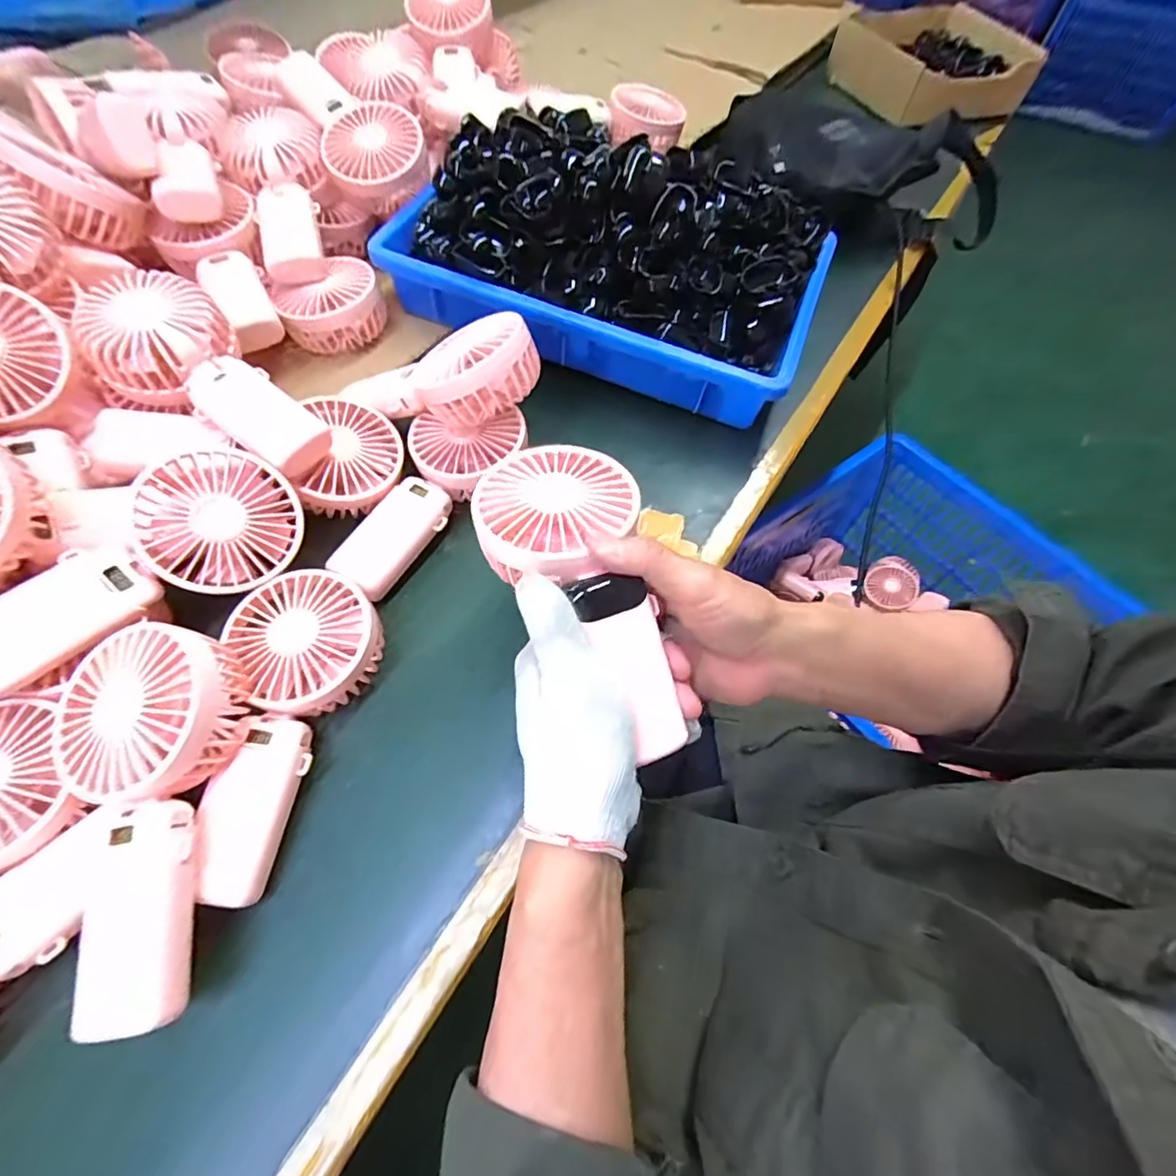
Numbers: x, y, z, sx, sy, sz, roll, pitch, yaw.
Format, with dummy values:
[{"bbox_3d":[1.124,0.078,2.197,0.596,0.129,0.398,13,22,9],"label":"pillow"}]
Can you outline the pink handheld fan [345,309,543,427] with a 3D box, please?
[{"bbox_3d":[-0.113,-0.154,0.391,0.164,0.042,0.089,3,57,27],"label":"pink handheld fan"}]

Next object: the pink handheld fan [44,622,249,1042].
[{"bbox_3d":[-0.225,0.111,0.264,0.084,0.038,0.176,-6,74,-5],"label":"pink handheld fan"}]

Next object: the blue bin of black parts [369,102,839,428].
[{"bbox_3d":[0.026,-0.300,0.470,0.351,0.101,0.221,19,62,9],"label":"blue bin of black parts"}]

